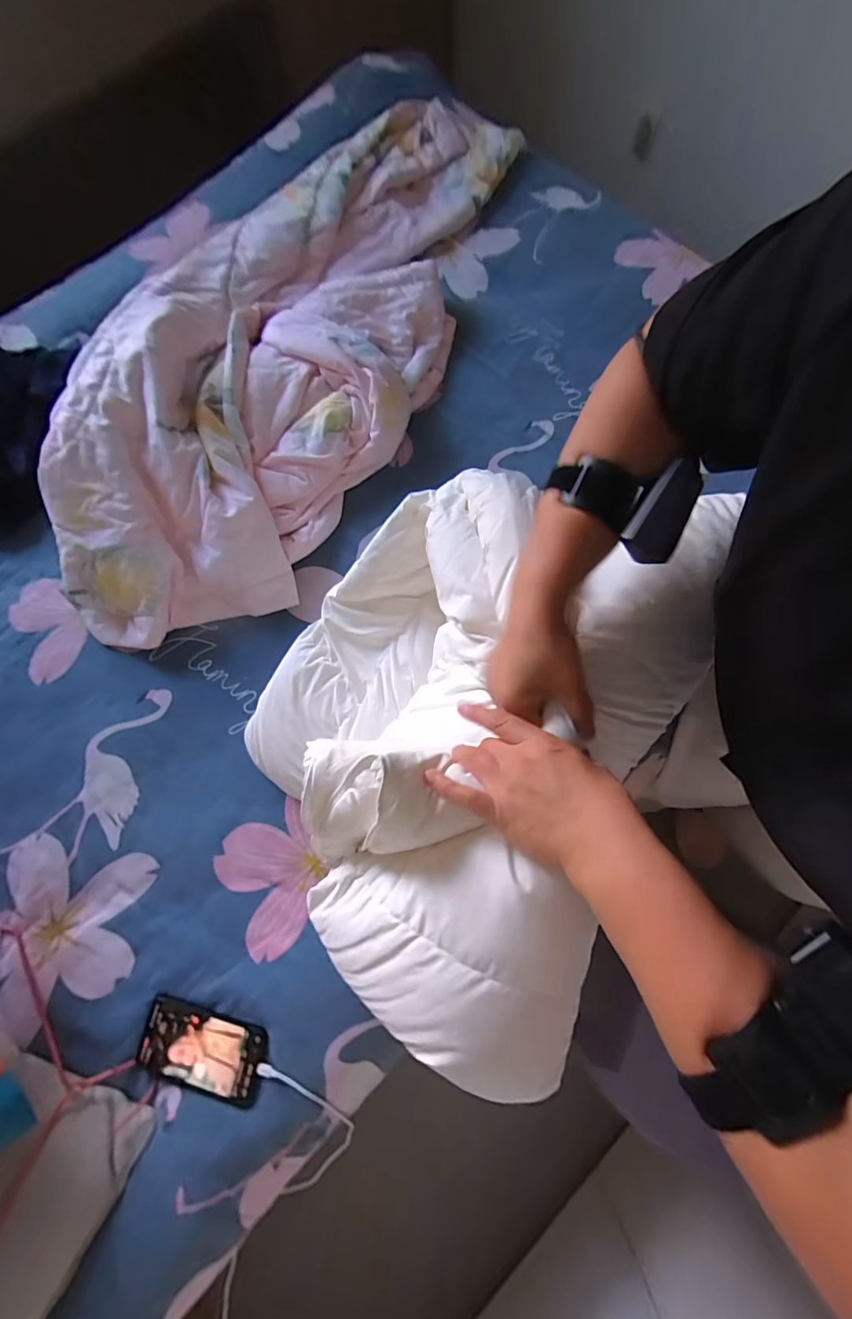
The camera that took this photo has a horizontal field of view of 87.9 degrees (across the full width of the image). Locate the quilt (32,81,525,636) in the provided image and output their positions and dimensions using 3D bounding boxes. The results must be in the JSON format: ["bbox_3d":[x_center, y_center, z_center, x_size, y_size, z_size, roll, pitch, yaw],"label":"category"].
[{"bbox_3d":[-0.210,-0.579,0.774,0.419,0.164,1.233,26,79,7],"label":"quilt"}]

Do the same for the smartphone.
[{"bbox_3d":[-0.289,0.504,0.572,0.173,0.006,0.084,9,71,11],"label":"smartphone"}]

